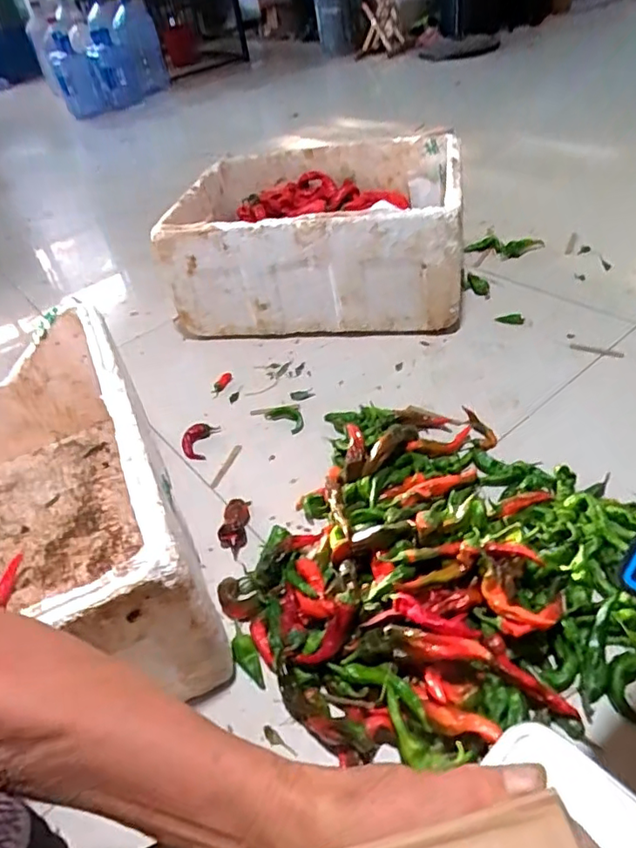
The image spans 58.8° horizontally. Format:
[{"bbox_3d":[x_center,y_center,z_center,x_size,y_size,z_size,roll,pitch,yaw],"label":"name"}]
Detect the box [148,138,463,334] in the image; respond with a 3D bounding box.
[{"bbox_3d":[0.006,-0.432,1.262,0.588,0.247,0.537,-3,43,10],"label":"box"}]

